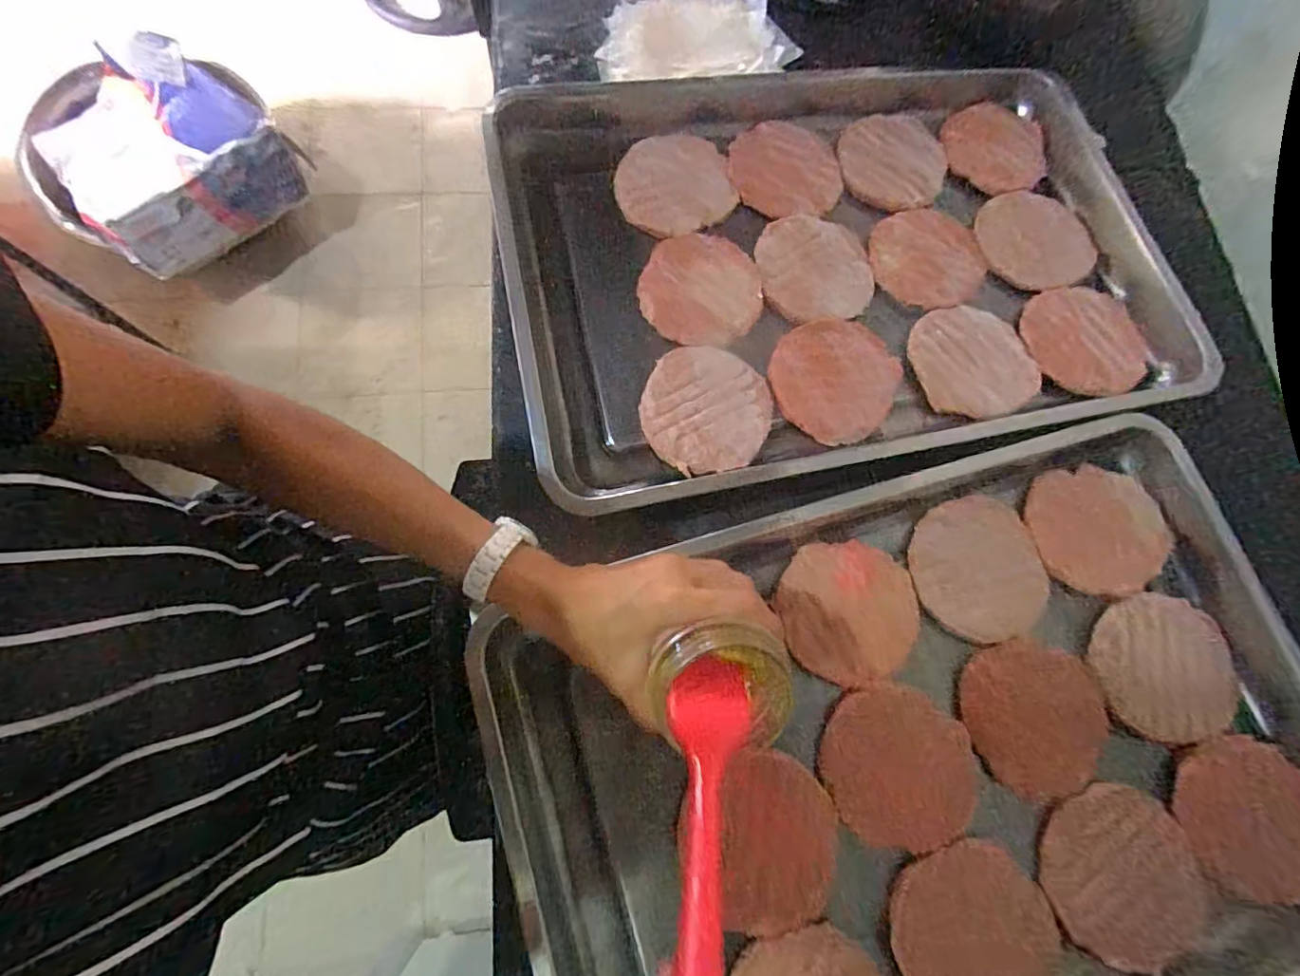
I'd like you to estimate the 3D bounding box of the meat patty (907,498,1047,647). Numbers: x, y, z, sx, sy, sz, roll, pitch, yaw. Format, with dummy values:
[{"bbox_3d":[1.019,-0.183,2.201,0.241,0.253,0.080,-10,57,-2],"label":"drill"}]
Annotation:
[{"bbox_3d":[0.269,0.063,0.458,0.111,0.010,0.112,1,75,-5],"label":"meat patty"}]

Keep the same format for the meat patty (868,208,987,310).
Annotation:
[{"bbox_3d":[0.268,-0.224,0.546,0.105,0.012,0.114,1,75,-5],"label":"meat patty"}]

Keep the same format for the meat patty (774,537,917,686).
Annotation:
[{"bbox_3d":[0.156,0.094,0.443,0.106,0.013,0.108,1,75,-5],"label":"meat patty"}]

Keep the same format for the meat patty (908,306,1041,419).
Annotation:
[{"bbox_3d":[0.292,-0.116,0.511,0.106,0.009,0.108,1,75,-5],"label":"meat patty"}]

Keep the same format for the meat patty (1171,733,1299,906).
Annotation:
[{"bbox_3d":[0.446,0.243,0.414,0.106,0.012,0.102,-16,77,-9],"label":"meat patty"}]

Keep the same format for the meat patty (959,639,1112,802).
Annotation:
[{"bbox_3d":[0.297,0.174,0.431,0.109,0.005,0.108,-15,77,-9],"label":"meat patty"}]

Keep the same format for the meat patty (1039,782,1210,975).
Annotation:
[{"bbox_3d":[0.336,0.275,0.401,0.113,0.014,0.105,1,75,-5],"label":"meat patty"}]

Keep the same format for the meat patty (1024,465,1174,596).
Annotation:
[{"bbox_3d":[0.376,0.035,0.474,0.112,0.004,0.105,0,77,0],"label":"meat patty"}]

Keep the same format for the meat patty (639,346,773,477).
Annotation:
[{"bbox_3d":[0.048,-0.068,0.480,0.109,0.010,0.113,-9,76,-7],"label":"meat patty"}]

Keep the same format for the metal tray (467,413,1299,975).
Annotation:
[{"bbox_3d":[0.206,0.191,0.404,0.605,0.039,0.387,-15,75,-8],"label":"metal tray"}]

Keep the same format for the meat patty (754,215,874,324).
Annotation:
[{"bbox_3d":[0.155,-0.206,0.530,0.107,0.017,0.111,-10,76,-8],"label":"meat patty"}]

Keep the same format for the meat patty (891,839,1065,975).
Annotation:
[{"bbox_3d":[0.224,0.309,0.385,0.112,0.017,0.109,-18,77,-9],"label":"meat patty"}]

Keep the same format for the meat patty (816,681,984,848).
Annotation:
[{"bbox_3d":[0.184,0.206,0.415,0.115,0.015,0.107,1,75,-5],"label":"meat patty"}]

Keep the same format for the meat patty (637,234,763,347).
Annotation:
[{"bbox_3d":[0.045,-0.182,0.511,0.106,0.008,0.109,1,75,-5],"label":"meat patty"}]

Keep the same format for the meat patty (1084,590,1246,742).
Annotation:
[{"bbox_3d":[0.408,0.143,0.447,0.108,0.004,0.110,1,75,-5],"label":"meat patty"}]

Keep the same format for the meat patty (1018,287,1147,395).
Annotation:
[{"bbox_3d":[0.400,-0.136,0.524,0.101,0.006,0.107,1,75,-5],"label":"meat patty"}]

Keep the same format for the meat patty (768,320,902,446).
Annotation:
[{"bbox_3d":[0.163,-0.100,0.499,0.105,0.013,0.115,1,75,-5],"label":"meat patty"}]

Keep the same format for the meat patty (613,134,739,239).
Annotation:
[{"bbox_3d":[0.022,-0.291,0.540,0.111,0.013,0.109,1,75,-5],"label":"meat patty"}]

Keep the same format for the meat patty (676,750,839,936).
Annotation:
[{"bbox_3d":[0.075,0.242,0.389,0.109,0.015,0.110,1,75,-5],"label":"meat patty"}]

